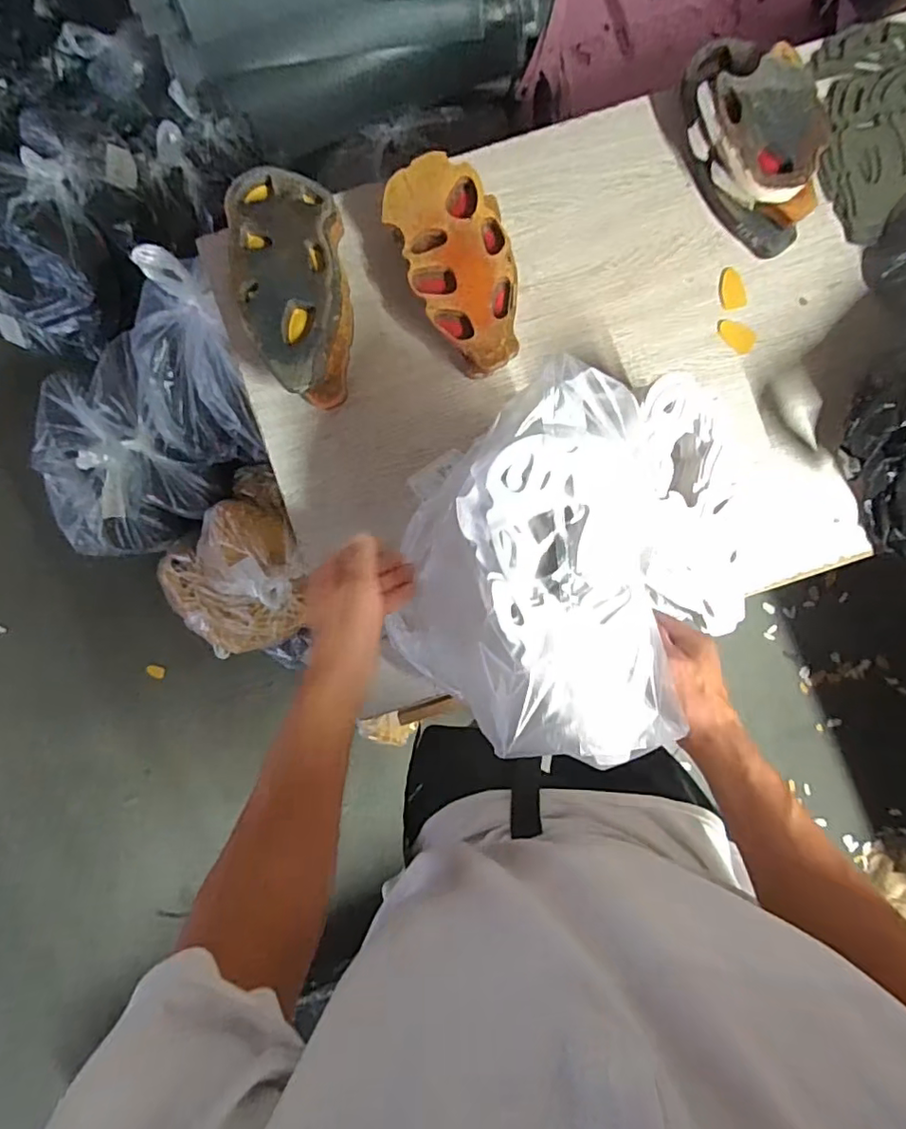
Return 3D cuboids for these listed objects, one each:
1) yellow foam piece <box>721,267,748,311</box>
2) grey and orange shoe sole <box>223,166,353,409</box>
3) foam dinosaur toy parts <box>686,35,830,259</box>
[{"bbox_3d":[0.325,-0.320,0.653,0.029,0.006,0.045,-8,93,0],"label":"yellow foam piece"},{"bbox_3d":[-0.170,-0.287,0.601,0.111,0.062,0.218,-1,93,-1],"label":"grey and orange shoe sole"},{"bbox_3d":[0.324,-0.461,0.612,0.125,0.082,0.231,-18,93,0],"label":"foam dinosaur toy parts"}]

